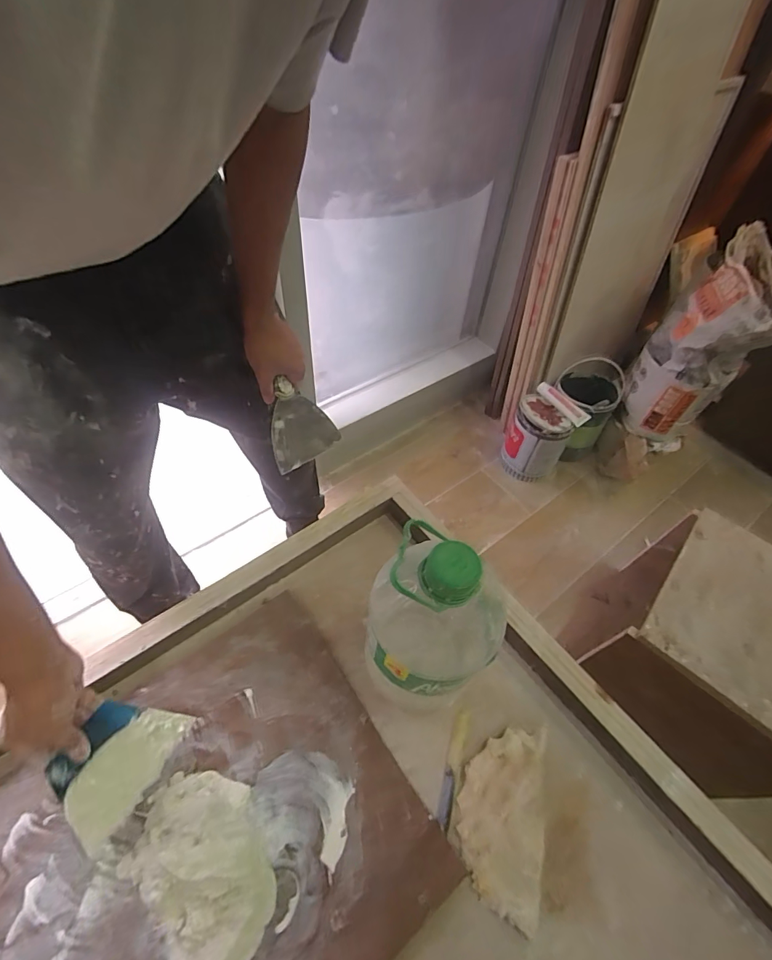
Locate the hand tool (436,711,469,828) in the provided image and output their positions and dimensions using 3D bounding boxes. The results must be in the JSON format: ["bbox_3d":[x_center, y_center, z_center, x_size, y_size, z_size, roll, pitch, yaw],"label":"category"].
[{"bbox_3d":[0.087,0.366,0.552,0.016,0.005,0.129,17,52,10],"label":"hand tool"}]

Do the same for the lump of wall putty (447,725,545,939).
[{"bbox_3d":[0.138,0.393,0.514,0.102,0.032,0.178,16,52,9],"label":"lump of wall putty"}]

